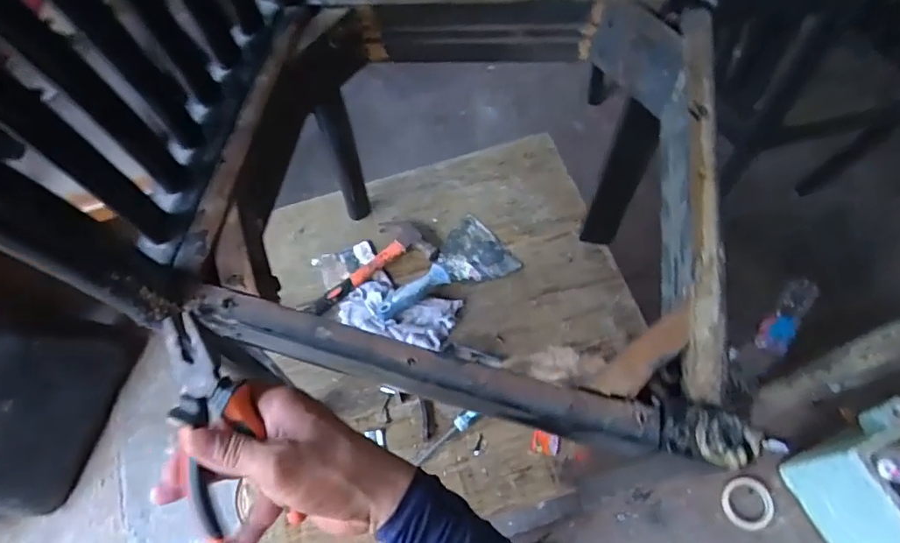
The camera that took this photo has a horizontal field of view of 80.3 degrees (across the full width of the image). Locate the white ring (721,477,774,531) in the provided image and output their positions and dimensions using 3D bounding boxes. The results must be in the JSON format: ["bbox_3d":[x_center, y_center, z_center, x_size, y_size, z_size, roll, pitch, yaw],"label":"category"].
[{"bbox_3d":[0.644,0.499,1.150,0.108,0.017,0.103,0,64,1],"label":"white ring"}]

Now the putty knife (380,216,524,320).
[{"bbox_3d":[-0.008,0.006,0.814,0.224,0.033,0.121,-39,69,-16],"label":"putty knife"}]

